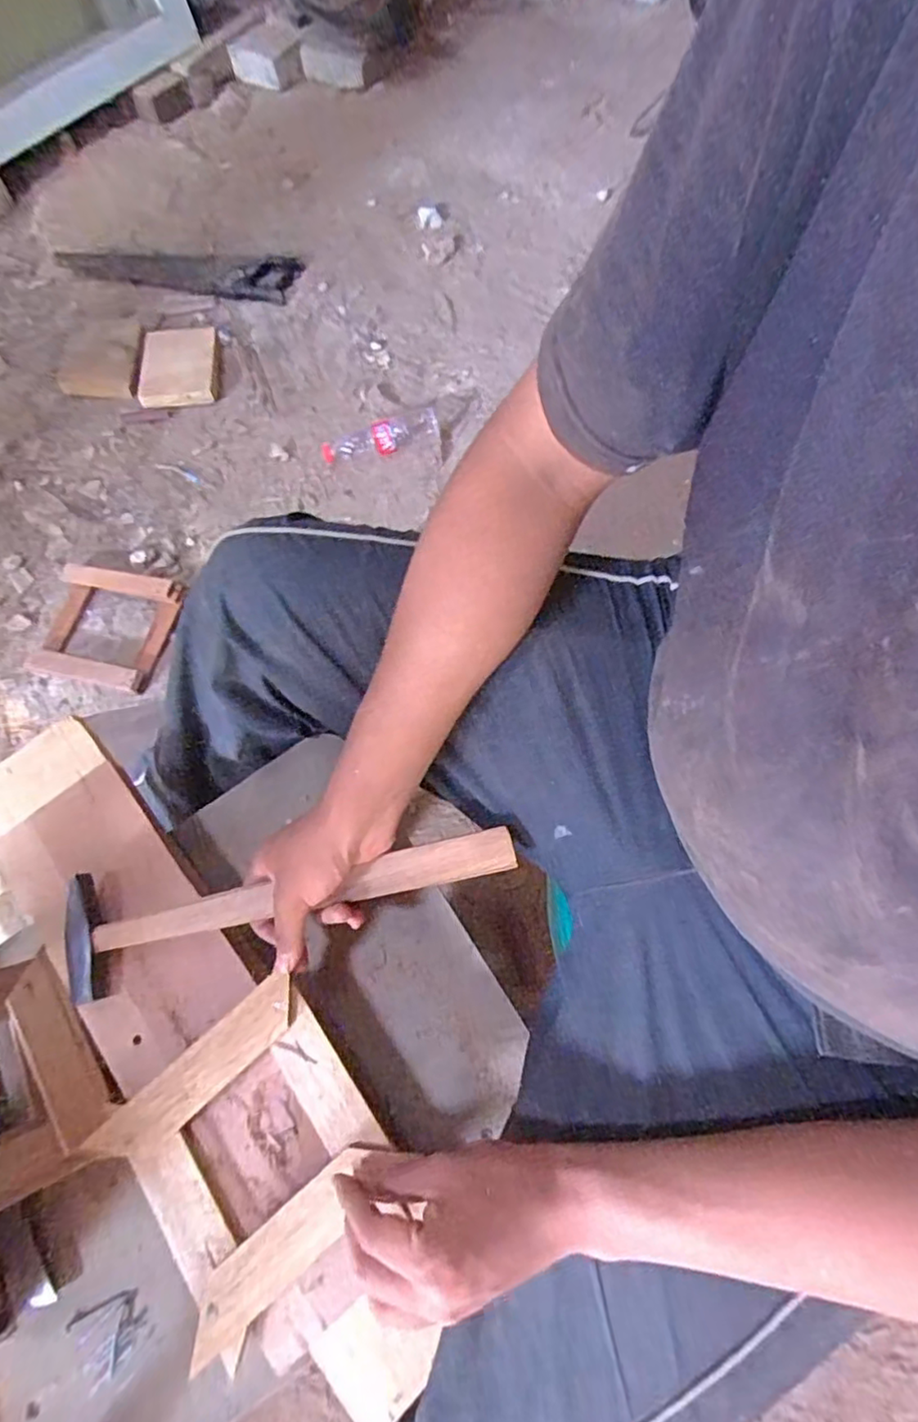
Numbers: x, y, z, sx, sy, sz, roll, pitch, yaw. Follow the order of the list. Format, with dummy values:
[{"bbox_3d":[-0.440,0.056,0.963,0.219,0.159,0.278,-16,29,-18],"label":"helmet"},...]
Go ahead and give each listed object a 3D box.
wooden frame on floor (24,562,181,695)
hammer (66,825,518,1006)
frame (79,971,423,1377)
[{"bbox_3d":[-0.645,-0.157,1.155,0.251,0.035,0.236,11,69,7],"label":"wooden frame on floor"},{"bbox_3d":[-0.124,0.130,0.458,0.328,0.016,0.080,-13,67,3],"label":"hammer"},{"bbox_3d":[-0.137,0.286,0.417,0.151,0.015,0.152,-38,71,-14],"label":"frame"}]

